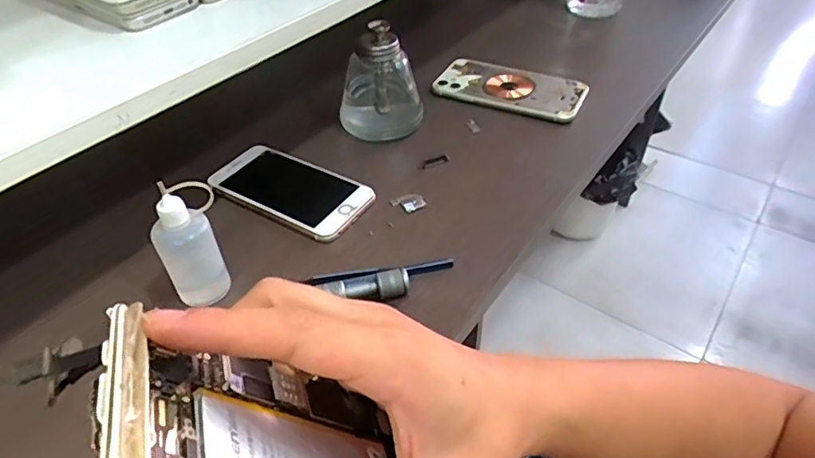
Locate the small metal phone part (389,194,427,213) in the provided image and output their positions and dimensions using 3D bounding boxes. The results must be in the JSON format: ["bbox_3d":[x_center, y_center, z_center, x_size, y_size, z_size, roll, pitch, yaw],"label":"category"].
[{"bbox_3d":[0.001,-0.022,0.439,0.025,0.004,0.021,-23,46,-20],"label":"small metal phone part"}]

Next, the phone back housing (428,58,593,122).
[{"bbox_3d":[0.104,-0.144,0.552,0.148,0.014,0.066,18,46,21],"label":"phone back housing"}]

